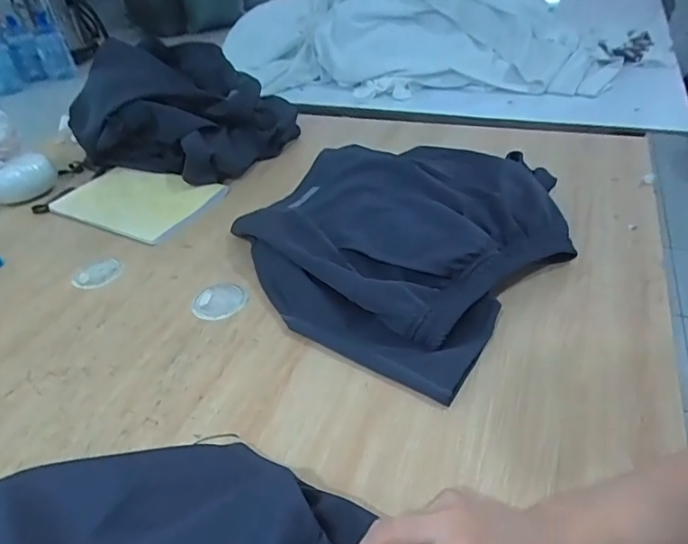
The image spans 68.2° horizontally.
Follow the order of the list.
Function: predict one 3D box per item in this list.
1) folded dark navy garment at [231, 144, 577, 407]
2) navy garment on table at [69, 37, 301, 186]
[{"bbox_3d":[0.076,-0.067,0.676,0.386,0.082,0.410,27,48,35],"label":"folded dark navy garment"},{"bbox_3d":[-0.299,-0.294,0.935,0.350,0.177,0.261,8,39,16],"label":"navy garment on table"}]

